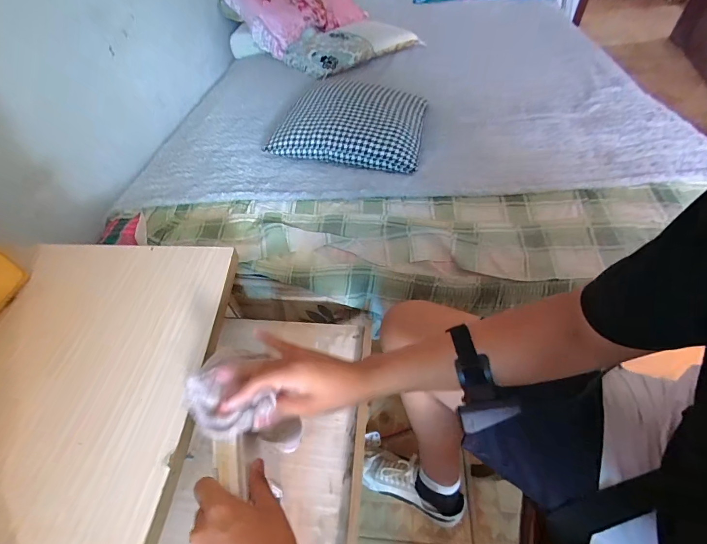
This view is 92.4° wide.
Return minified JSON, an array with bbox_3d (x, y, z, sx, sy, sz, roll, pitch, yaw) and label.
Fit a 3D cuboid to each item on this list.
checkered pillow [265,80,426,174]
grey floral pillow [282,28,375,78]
[{"bbox_3d":[0.014,-0.429,0.935,0.388,0.086,0.372,12,53,15],"label":"checkered pillow"},{"bbox_3d":[-0.122,-0.937,1.432,0.342,0.071,0.307,34,61,28],"label":"grey floral pillow"}]

